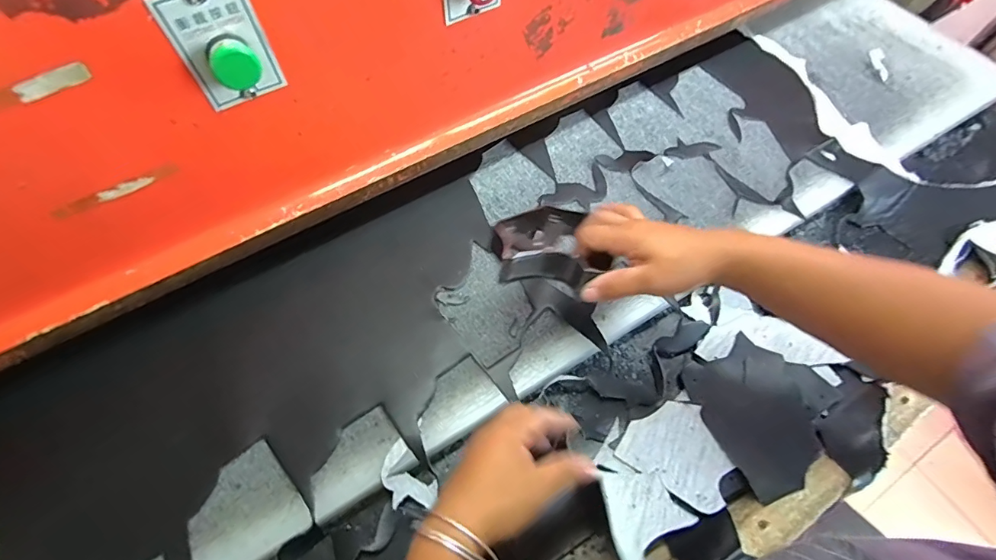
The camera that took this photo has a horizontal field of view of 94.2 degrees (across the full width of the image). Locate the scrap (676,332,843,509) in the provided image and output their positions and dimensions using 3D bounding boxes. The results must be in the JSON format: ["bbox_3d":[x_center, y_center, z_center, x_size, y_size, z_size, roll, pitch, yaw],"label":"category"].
[{"bbox_3d":[0.274,0.129,0.468,0.134,0.011,0.142,-19,50,-9],"label":"scrap"}]

